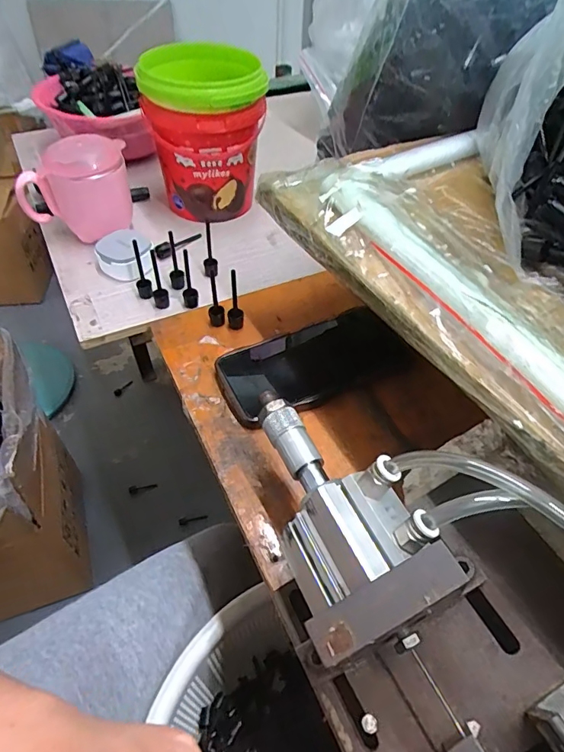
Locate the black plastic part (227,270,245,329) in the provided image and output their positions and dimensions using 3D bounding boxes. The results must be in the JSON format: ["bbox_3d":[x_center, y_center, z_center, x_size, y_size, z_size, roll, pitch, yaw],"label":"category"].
[{"bbox_3d":[-0.043,-0.070,0.425,0.015,0.060,0.012,-5,50,-7],"label":"black plastic part"}]

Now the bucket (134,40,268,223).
[{"bbox_3d":[-0.090,-0.273,0.532,0.120,0.151,0.118,-12,51,-13],"label":"bucket"}]

